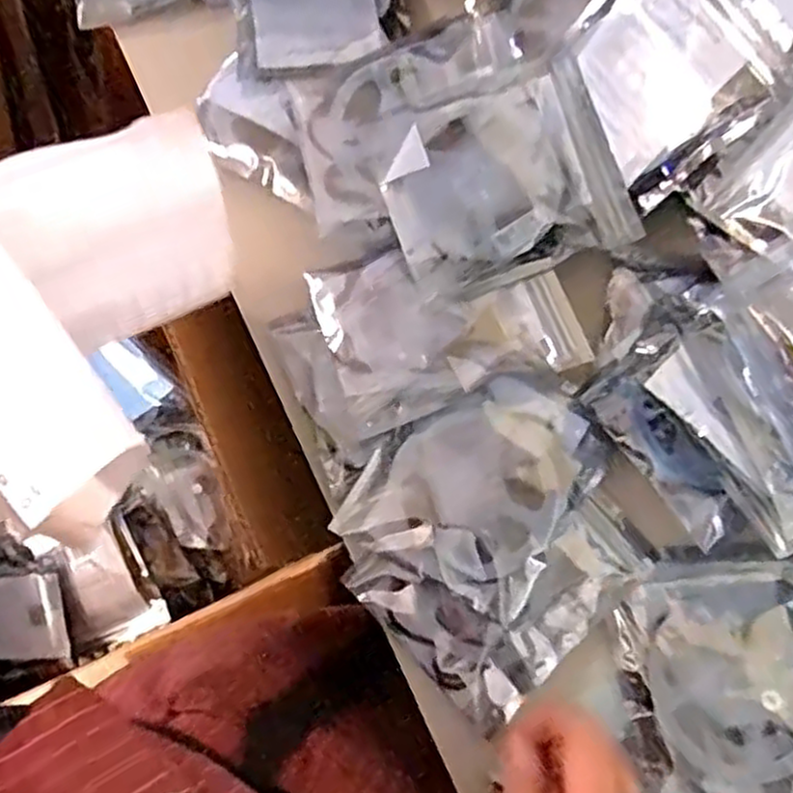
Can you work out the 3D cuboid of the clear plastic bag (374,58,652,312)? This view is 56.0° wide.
[{"bbox_3d":[0.068,-0.132,0.466,0.148,0.013,0.115,-21,94,-8],"label":"clear plastic bag"}]

